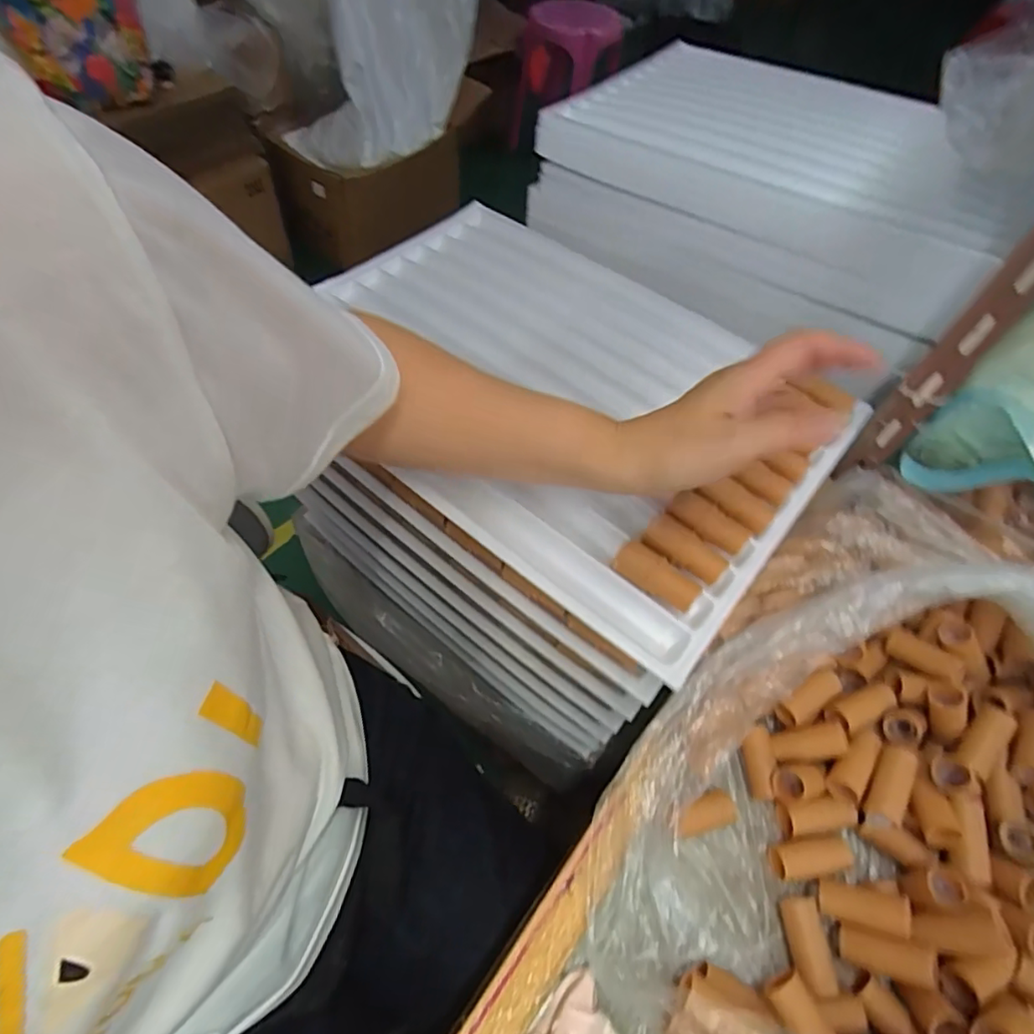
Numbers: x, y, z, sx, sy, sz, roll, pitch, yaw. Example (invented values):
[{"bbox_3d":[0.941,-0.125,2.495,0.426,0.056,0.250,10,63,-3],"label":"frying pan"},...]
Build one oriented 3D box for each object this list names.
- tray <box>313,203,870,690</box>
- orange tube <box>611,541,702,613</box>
[{"bbox_3d":[0.028,-0.120,0.476,0.445,0.030,0.301,38,61,19],"label":"tray"},{"bbox_3d":[0.091,0.039,0.371,0.056,0.019,0.020,29,58,14],"label":"orange tube"}]

